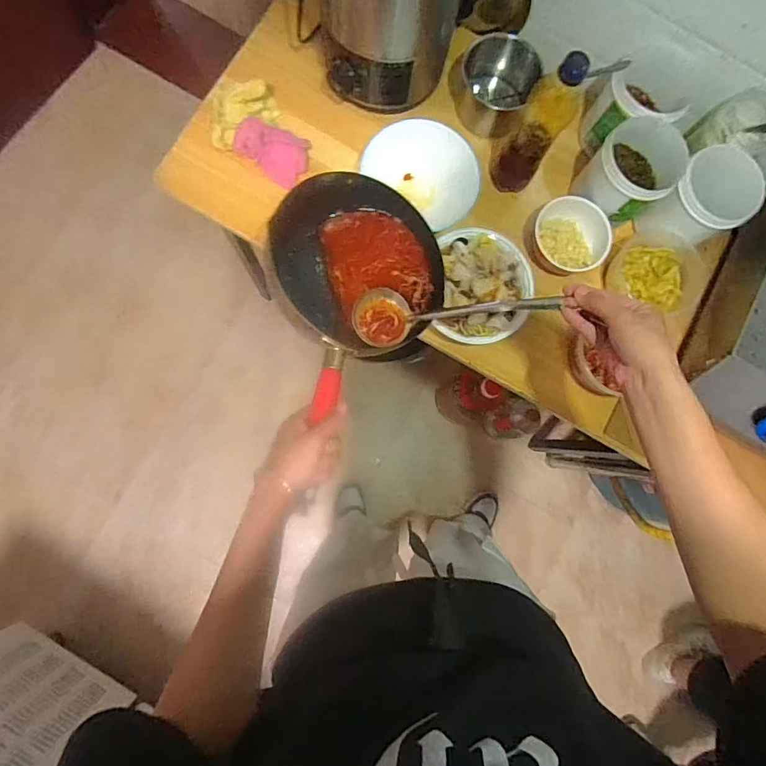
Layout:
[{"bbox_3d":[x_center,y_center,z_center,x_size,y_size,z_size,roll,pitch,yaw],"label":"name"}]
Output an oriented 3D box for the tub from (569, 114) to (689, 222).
[{"bbox_3d":[0.361,-0.303,0.685,0.112,0.106,0.103,0,83,-4],"label":"tub"}]

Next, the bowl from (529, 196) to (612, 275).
[{"bbox_3d":[0.284,-0.222,0.717,0.111,0.058,0.102,0,83,-4],"label":"bowl"}]

